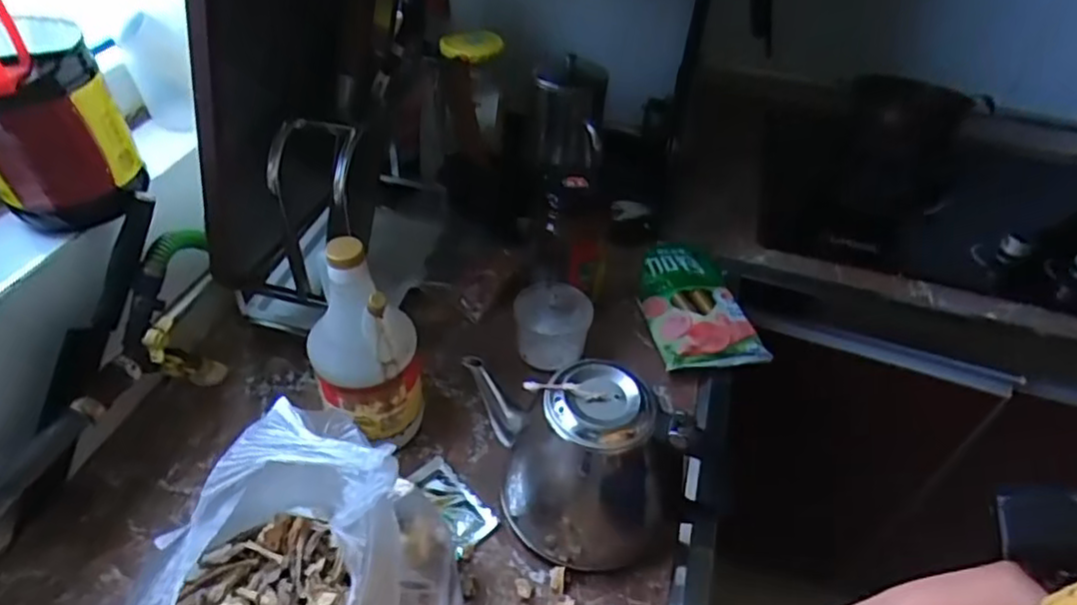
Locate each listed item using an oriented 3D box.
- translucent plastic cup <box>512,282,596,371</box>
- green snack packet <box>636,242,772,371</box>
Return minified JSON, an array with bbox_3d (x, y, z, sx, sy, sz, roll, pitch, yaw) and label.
[{"bbox_3d":[0.014,0.023,0.686,0.077,0.060,0.069,8,43,3],"label":"translucent plastic cup"},{"bbox_3d":[0.177,-0.006,0.754,0.114,0.036,0.193,-4,44,-9],"label":"green snack packet"}]

